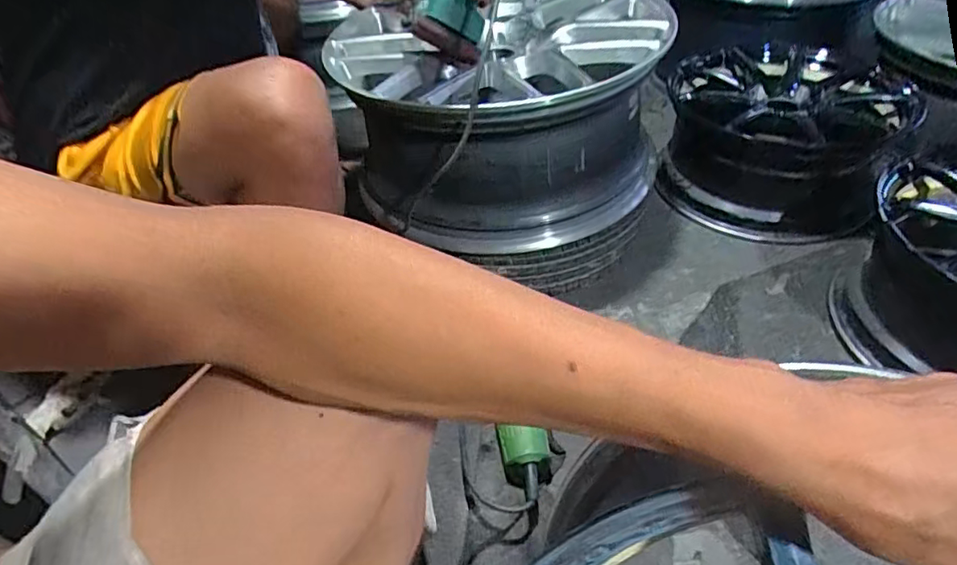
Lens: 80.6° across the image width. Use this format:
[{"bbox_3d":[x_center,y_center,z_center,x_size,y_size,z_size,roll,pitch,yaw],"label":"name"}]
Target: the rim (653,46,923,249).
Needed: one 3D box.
[{"bbox_3d":[0.604,-0.294,1.166,0.428,0.207,0.428,15,46,22],"label":"rim"}]

